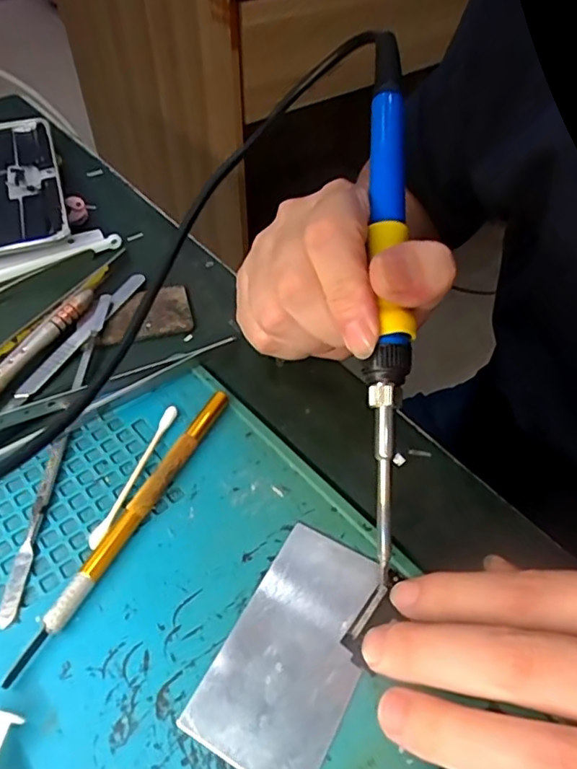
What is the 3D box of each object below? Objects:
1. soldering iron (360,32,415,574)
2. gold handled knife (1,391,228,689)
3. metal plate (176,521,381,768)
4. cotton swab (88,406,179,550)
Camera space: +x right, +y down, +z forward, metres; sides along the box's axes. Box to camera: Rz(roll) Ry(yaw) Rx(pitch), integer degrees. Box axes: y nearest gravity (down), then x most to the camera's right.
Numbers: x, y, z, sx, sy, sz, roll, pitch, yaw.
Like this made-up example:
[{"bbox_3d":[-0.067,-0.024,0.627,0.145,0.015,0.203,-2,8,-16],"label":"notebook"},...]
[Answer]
[{"bbox_3d":[0.037,-0.028,0.213,0.016,0.015,0.201,2,82,0],"label":"soldering iron"},{"bbox_3d":[-0.061,0.052,0.221,0.009,0.008,0.132,23,52,16],"label":"gold handled knife"},{"bbox_3d":[0.003,0.090,0.193,0.045,0.004,0.079,25,53,18],"label":"metal plate"},{"bbox_3d":[-0.064,0.037,0.234,0.006,0.004,0.070,16,51,11],"label":"cotton swab"}]

